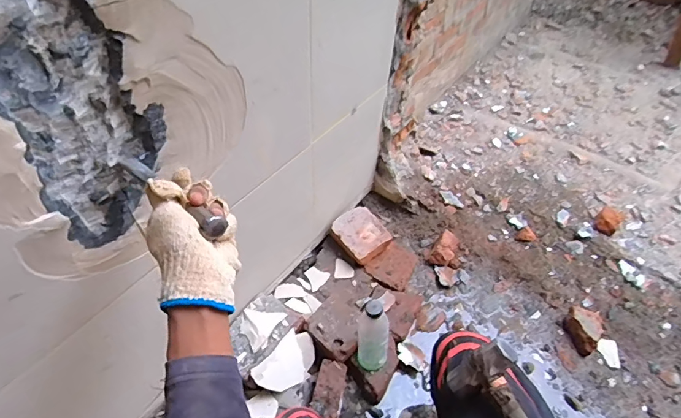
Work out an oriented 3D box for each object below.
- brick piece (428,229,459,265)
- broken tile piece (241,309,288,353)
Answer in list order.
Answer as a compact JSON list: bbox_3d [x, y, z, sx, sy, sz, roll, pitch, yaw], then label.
[{"bbox_3d":[0.258,0.095,1.047,0.056,0.052,0.083,27,52,18],"label":"brick piece"},{"bbox_3d":[-0.160,0.223,0.829,0.069,0.008,0.083,29,53,20],"label":"broken tile piece"}]

